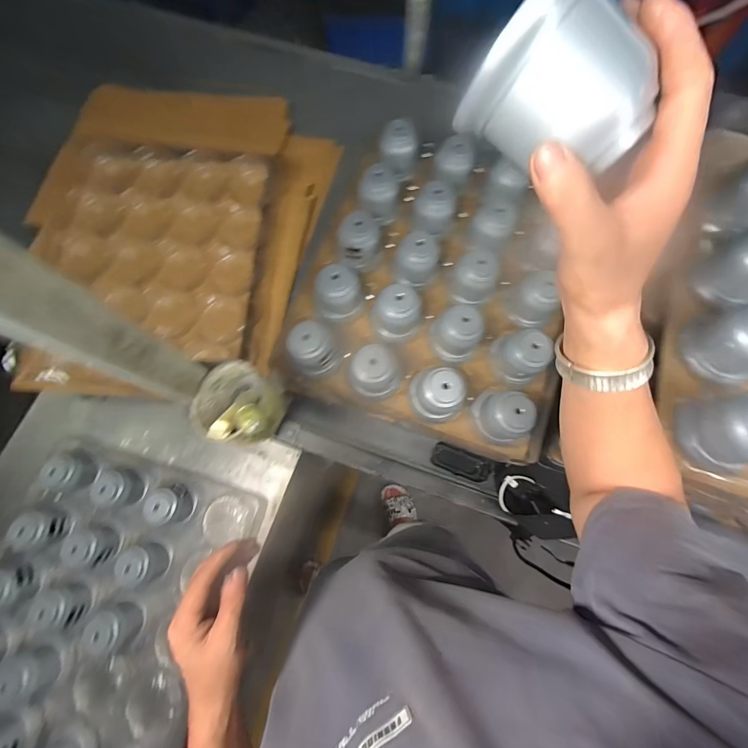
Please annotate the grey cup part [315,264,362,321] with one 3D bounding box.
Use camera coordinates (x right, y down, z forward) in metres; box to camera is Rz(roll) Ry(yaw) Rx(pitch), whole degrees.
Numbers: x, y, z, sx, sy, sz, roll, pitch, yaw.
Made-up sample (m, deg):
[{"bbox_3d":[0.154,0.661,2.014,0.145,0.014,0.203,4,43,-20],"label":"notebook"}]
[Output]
[{"bbox_3d":[-0.059,-0.128,0.575,0.068,0.064,0.070,0,74,-1],"label":"grey cup part"}]

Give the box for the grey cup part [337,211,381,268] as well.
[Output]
[{"bbox_3d":[-0.028,-0.228,0.607,0.072,0.077,0.062,8,74,1],"label":"grey cup part"}]

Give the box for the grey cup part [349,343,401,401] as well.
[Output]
[{"bbox_3d":[0.004,-0.004,0.555,0.082,0.063,0.076,3,74,0],"label":"grey cup part"}]

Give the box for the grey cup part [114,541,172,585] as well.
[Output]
[{"bbox_3d":[-0.432,0.358,0.665,0.070,0.082,0.073,-15,75,-5],"label":"grey cup part"}]

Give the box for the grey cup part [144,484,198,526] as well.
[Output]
[{"bbox_3d":[-0.398,0.258,0.691,0.070,0.085,0.068,0,74,-1],"label":"grey cup part"}]

